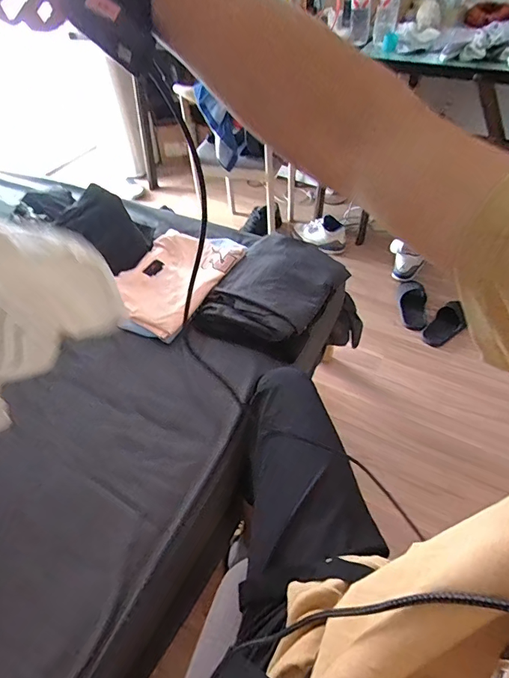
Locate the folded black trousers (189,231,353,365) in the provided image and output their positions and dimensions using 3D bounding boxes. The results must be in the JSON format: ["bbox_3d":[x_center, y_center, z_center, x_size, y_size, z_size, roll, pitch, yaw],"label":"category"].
[{"bbox_3d":[0.051,-0.127,1.042,0.264,0.077,0.337,23,53,23],"label":"folded black trousers"}]

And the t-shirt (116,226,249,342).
[{"bbox_3d":[-0.216,-0.167,1.113,0.267,0.053,0.341,24,53,23],"label":"t-shirt"}]

